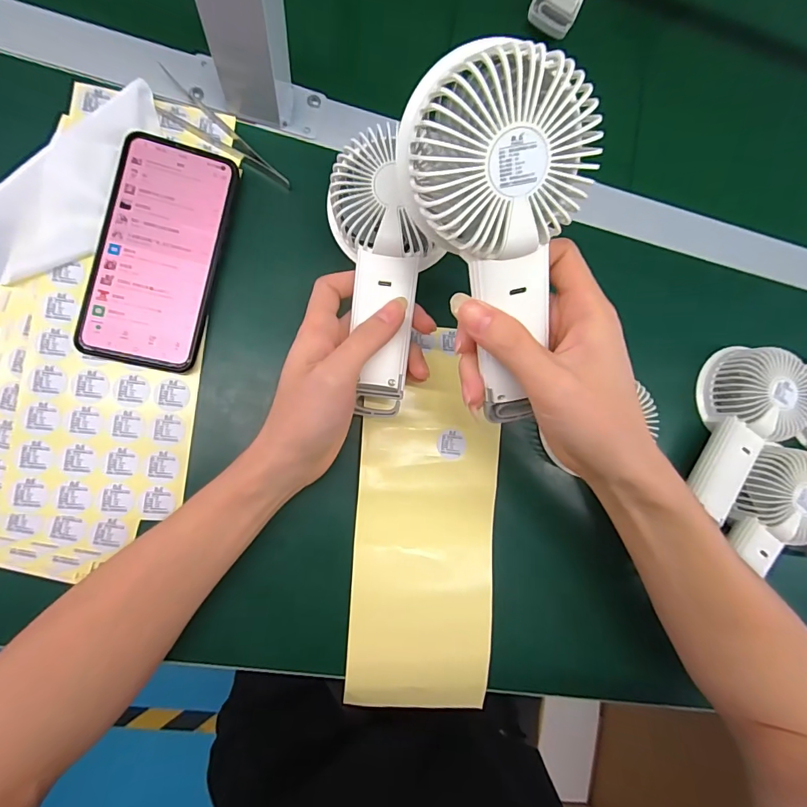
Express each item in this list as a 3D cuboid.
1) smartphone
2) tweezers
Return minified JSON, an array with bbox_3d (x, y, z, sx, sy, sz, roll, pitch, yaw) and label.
[{"bbox_3d":[-0.172,-0.106,0.306,0.075,0.014,0.158,13,85,-9],"label":"smartphone"},{"bbox_3d":[-0.141,-0.199,0.323,0.121,0.007,0.028,42,81,-5],"label":"tweezers"}]

